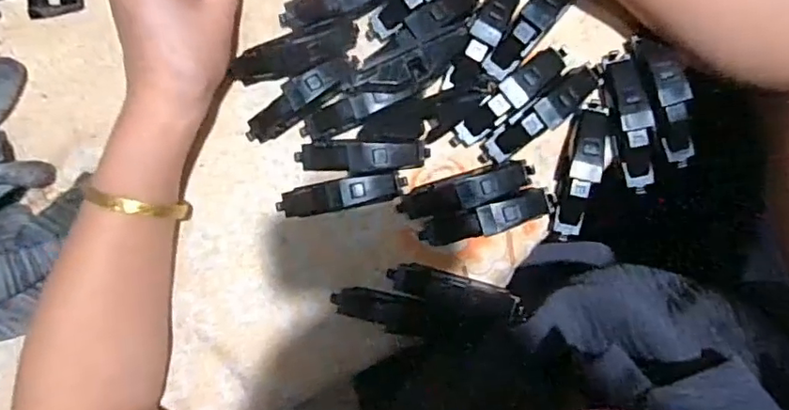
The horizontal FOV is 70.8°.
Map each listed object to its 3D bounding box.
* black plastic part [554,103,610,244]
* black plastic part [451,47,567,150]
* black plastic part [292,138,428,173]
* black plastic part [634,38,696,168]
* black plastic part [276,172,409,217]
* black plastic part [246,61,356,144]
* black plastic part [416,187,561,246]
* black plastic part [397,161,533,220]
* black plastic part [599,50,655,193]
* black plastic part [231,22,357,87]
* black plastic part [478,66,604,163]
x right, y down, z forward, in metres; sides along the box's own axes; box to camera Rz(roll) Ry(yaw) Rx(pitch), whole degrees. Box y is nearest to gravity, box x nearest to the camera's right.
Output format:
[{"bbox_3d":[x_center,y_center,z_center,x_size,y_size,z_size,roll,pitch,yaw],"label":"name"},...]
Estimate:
[{"bbox_3d":[0.109,-0.020,0.324,0.023,0.021,0.080,8,95,7],"label":"black plastic part"},{"bbox_3d":[0.067,-0.063,0.326,0.081,0.018,0.018,-42,88,9],"label":"black plastic part"},{"bbox_3d":[-0.021,-0.030,0.335,0.080,0.018,0.018,0,94,8],"label":"black plastic part"},{"bbox_3d":[0.157,-0.059,0.315,0.017,0.019,0.075,-18,91,9],"label":"black plastic part"},{"bbox_3d":[-0.034,-0.006,0.338,0.078,0.018,0.018,-10,93,8],"label":"black plastic part"},{"bbox_3d":[-0.060,-0.063,0.338,0.077,0.016,0.021,-33,89,9],"label":"black plastic part"},{"bbox_3d":[0.055,0.009,0.331,0.081,0.016,0.018,-17,92,9],"label":"black plastic part"},{"bbox_3d":[0.042,-0.008,0.331,0.081,0.015,0.021,-15,92,9],"label":"black plastic part"},{"bbox_3d":[0.137,-0.049,0.319,0.023,0.017,0.080,-16,92,9],"label":"black plastic part"},{"bbox_3d":[-0.062,-0.093,0.339,0.078,0.019,0.026,-8,93,8],"label":"black plastic part"},{"bbox_3d":[0.085,-0.052,0.323,0.081,0.017,0.018,-38,88,9],"label":"black plastic part"}]

